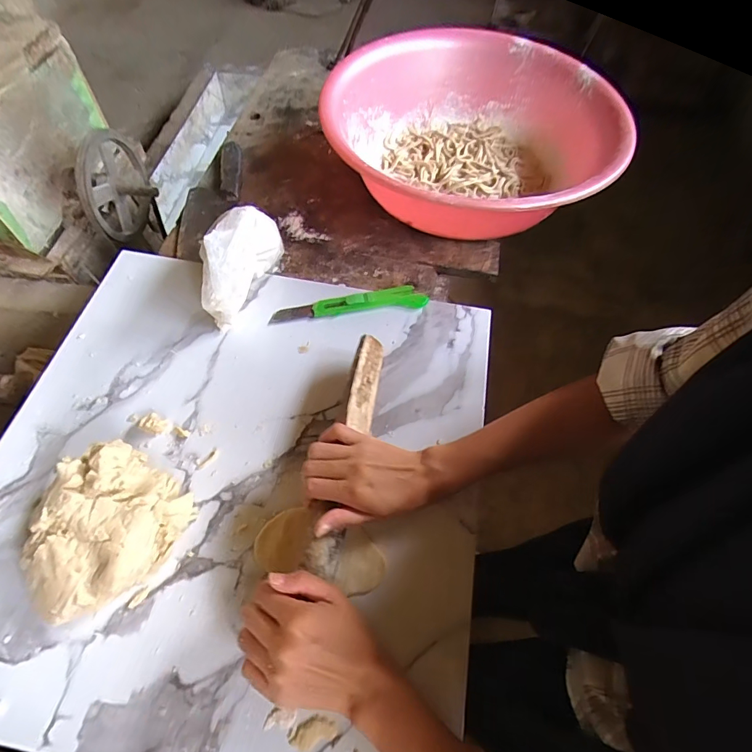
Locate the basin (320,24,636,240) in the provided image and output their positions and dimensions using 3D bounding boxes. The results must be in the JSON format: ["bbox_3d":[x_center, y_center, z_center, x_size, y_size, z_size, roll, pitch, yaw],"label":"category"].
[{"bbox_3d":[0.146,-0.353,0.625,0.436,0.128,0.402,0,62,-1],"label":"basin"}]

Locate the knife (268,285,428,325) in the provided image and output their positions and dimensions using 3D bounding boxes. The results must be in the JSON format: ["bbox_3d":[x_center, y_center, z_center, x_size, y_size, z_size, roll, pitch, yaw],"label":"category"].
[{"bbox_3d":[-0.033,-0.090,0.526,0.191,0.012,0.031,-8,63,-5],"label":"knife"}]

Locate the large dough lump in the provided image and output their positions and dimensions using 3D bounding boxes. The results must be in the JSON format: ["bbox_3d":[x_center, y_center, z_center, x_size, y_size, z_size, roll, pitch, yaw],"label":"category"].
[{"bbox_3d":[-0.235,0.135,0.362,0.102,0.076,0.134,30,66,14],"label":"large dough lump"}]

